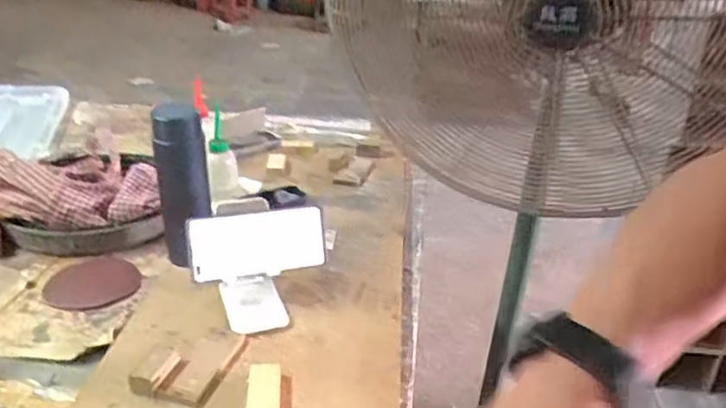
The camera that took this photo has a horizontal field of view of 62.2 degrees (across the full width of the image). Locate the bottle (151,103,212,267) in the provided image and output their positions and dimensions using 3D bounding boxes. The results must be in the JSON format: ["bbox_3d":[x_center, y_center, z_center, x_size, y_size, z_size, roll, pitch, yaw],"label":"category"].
[{"bbox_3d":[-0.234,-0.022,0.785,0.057,0.228,0.050,-11,30,-23],"label":"bottle"}]

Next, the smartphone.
[{"bbox_3d":[-0.125,0.046,0.723,0.160,0.074,0.009,-6,4,-20],"label":"smartphone"}]

